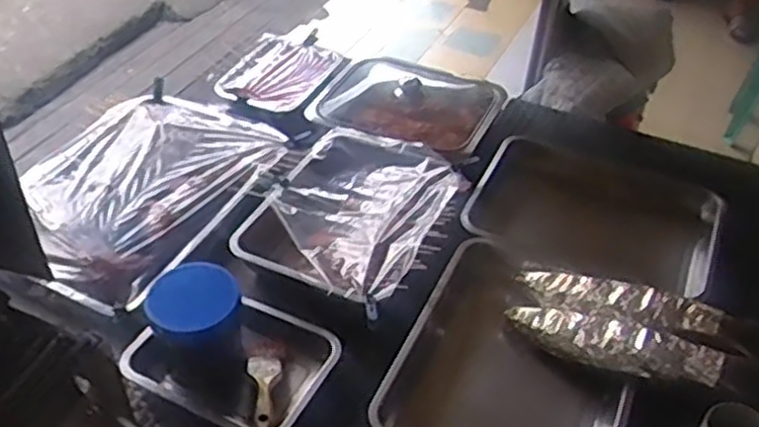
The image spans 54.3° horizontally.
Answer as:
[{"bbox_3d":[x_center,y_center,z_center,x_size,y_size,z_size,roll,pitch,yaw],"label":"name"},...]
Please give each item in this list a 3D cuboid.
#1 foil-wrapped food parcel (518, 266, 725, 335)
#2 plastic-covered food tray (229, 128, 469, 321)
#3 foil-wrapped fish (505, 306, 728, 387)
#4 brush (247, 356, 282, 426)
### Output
[{"bbox_3d":[0.334,0.116,1.054,0.281,0.030,0.063,11,41,28],"label":"foil-wrapped food parcel"},{"bbox_3d":[-0.034,-0.013,1.196,0.283,0.043,0.366,22,45,19],"label":"plastic-covered food tray"},{"bbox_3d":[0.310,0.178,1.009,0.286,0.039,0.074,11,41,27],"label":"foil-wrapped fish"},{"bbox_3d":[-0.150,0.230,0.963,0.043,0.017,0.142,-3,30,-7],"label":"brush"}]

